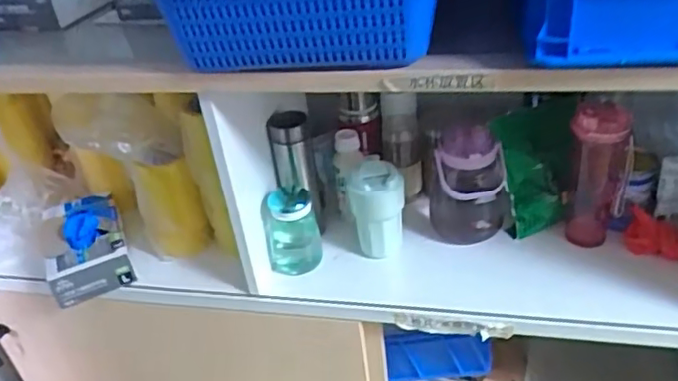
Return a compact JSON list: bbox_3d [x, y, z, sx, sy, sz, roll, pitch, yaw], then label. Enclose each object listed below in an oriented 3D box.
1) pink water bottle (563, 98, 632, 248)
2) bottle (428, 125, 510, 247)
[{"bbox_3d":[0.393,-0.020,0.926,0.080,0.224,0.080,12,38,27],"label":"pink water bottle"},{"bbox_3d":[0.210,-0.013,1.001,0.127,0.181,0.122,-3,34,7],"label":"bottle"}]

